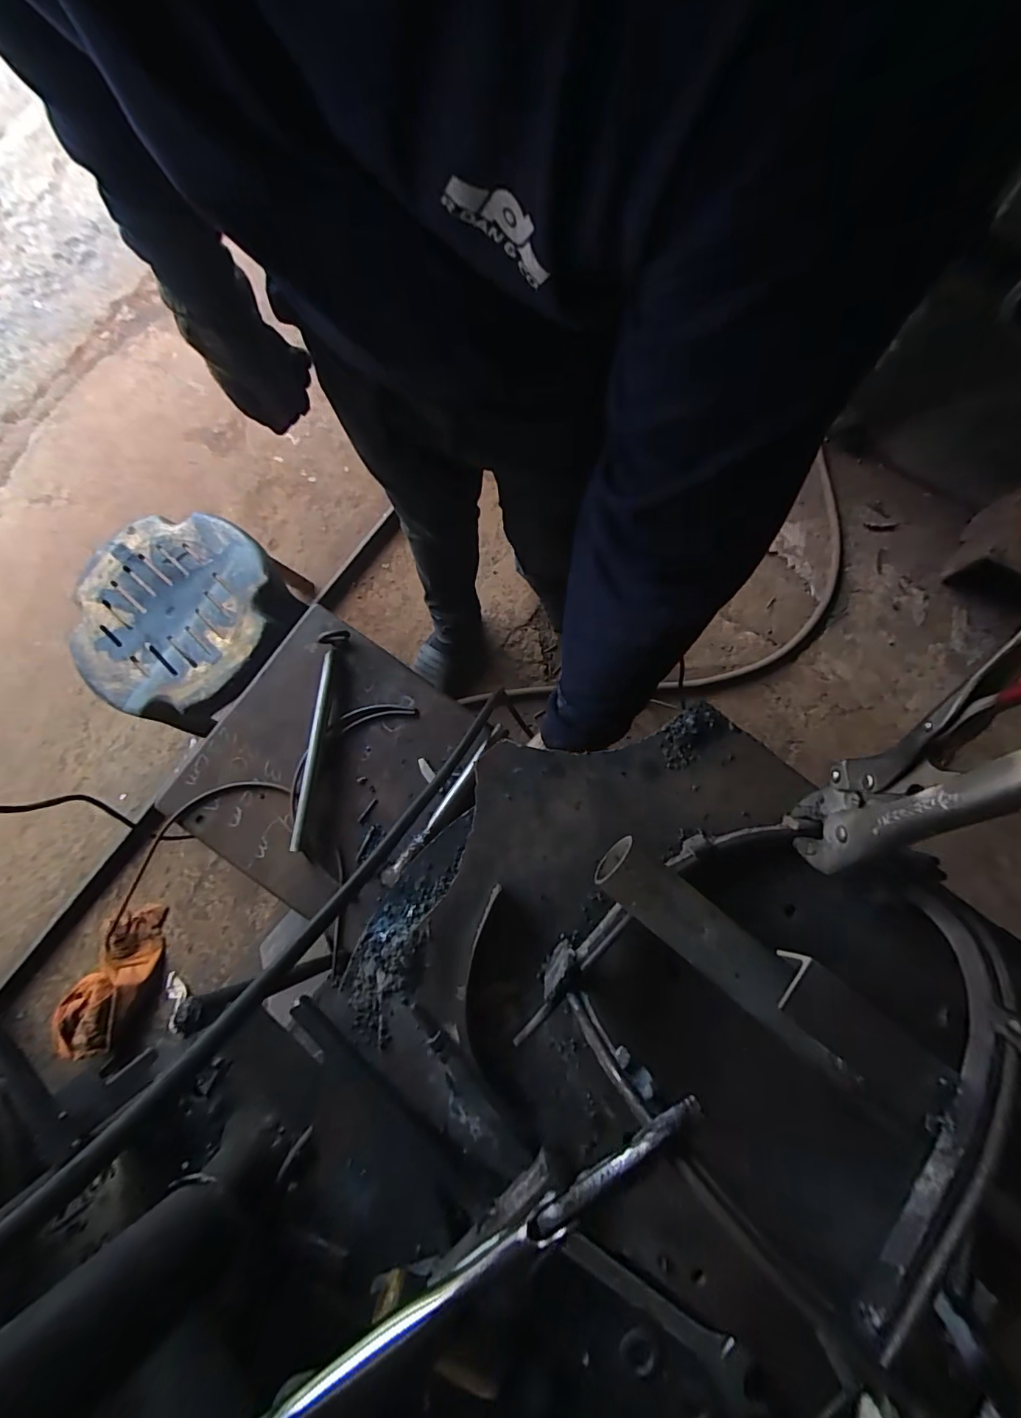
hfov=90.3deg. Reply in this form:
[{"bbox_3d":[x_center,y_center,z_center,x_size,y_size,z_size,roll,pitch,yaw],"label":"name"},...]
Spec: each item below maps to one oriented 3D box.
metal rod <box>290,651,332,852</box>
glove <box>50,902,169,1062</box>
[{"bbox_3d":[-0.242,0.048,0.617,0.015,0.014,0.238,6,81,2],"label":"metal rod"},{"bbox_3d":[-0.832,0.557,1.061,0.142,0.043,0.295,17,66,5],"label":"glove"}]

